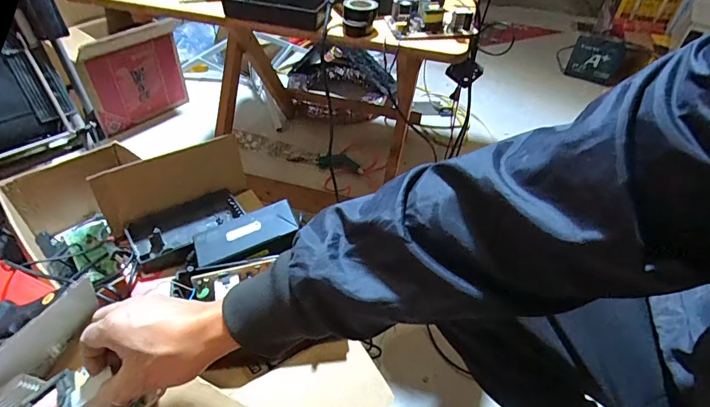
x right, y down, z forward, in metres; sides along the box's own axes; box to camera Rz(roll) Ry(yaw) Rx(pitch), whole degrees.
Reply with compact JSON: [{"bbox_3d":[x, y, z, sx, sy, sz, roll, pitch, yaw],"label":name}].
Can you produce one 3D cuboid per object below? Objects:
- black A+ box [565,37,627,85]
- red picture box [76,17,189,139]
[{"bbox_3d":[0.943,-0.568,1.651,0.167,0.189,0.051,13,57,11],"label":"black A+ box"},{"bbox_3d":[-0.634,-0.365,1.237,0.053,0.297,0.289,34,51,27],"label":"red picture box"}]

